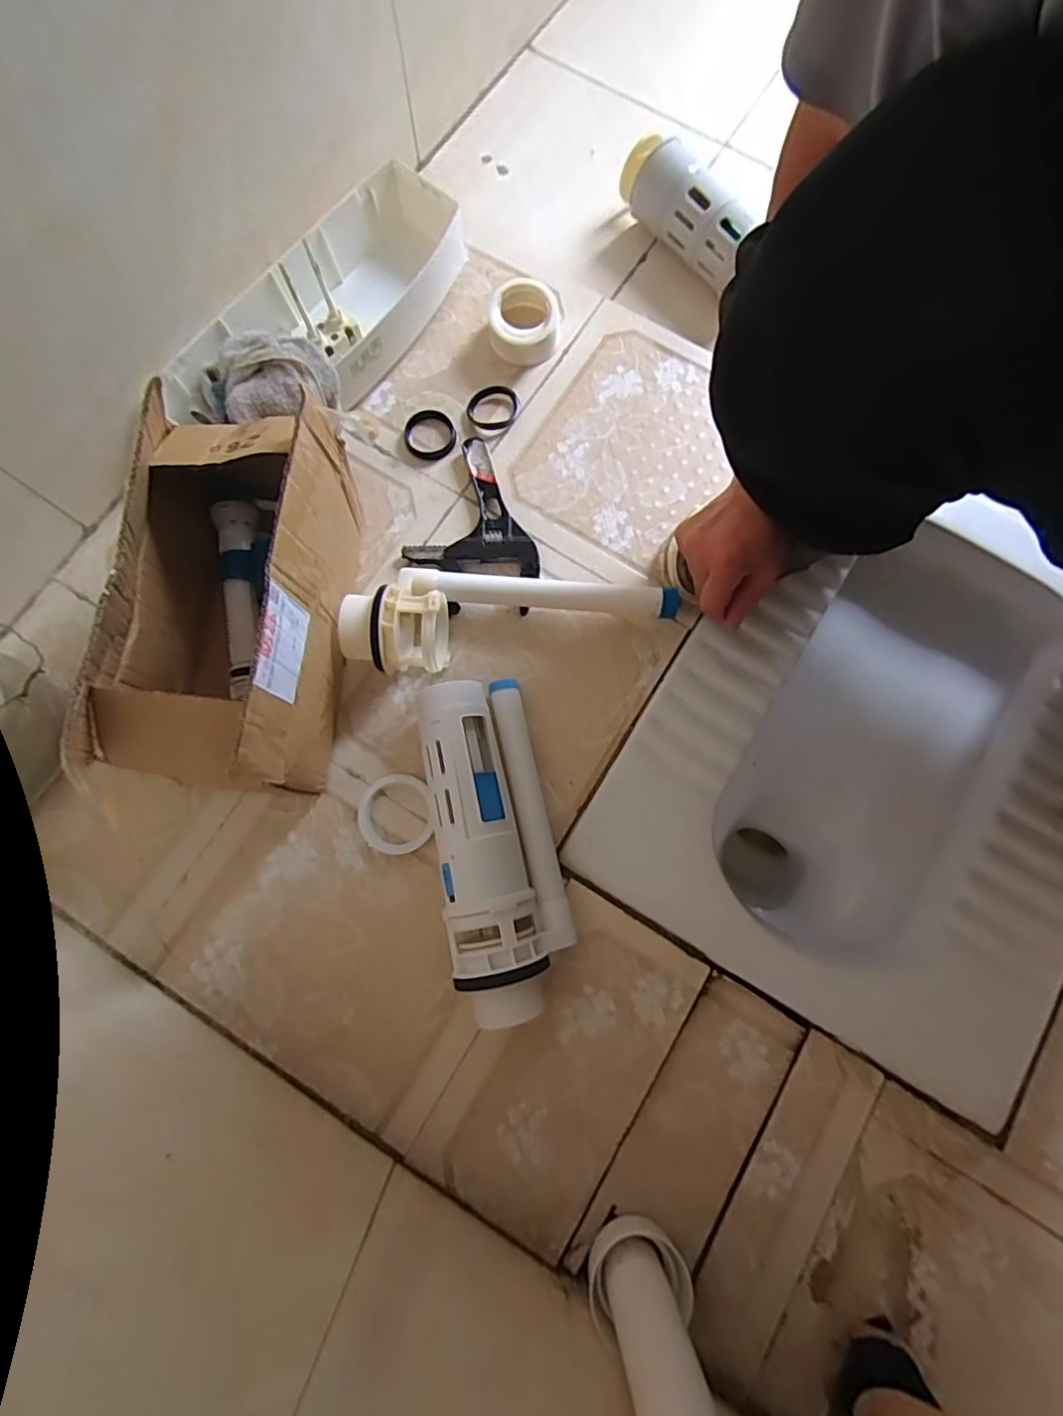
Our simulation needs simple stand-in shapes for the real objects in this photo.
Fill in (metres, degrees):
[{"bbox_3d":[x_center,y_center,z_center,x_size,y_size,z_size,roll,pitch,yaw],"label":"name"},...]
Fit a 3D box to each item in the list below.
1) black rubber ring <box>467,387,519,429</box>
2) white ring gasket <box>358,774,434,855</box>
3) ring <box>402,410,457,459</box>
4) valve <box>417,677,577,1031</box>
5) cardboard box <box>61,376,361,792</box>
[{"bbox_3d":[-0.041,-0.326,0.635,0.060,0.006,0.051,-29,79,-7],"label":"black rubber ring"},{"bbox_3d":[-0.126,0.099,0.541,0.065,0.015,0.071,-9,78,-3],"label":"white ring gasket"},{"bbox_3d":[-0.109,-0.294,0.628,0.055,0.012,0.056,0,77,-1],"label":"ring"},{"bbox_3d":[-0.031,0.111,0.508,0.102,0.079,0.279,-10,78,-3],"label":"valve"},{"bbox_3d":[-0.251,-0.087,0.496,0.163,0.175,0.292,2,77,0],"label":"cardboard box"}]

